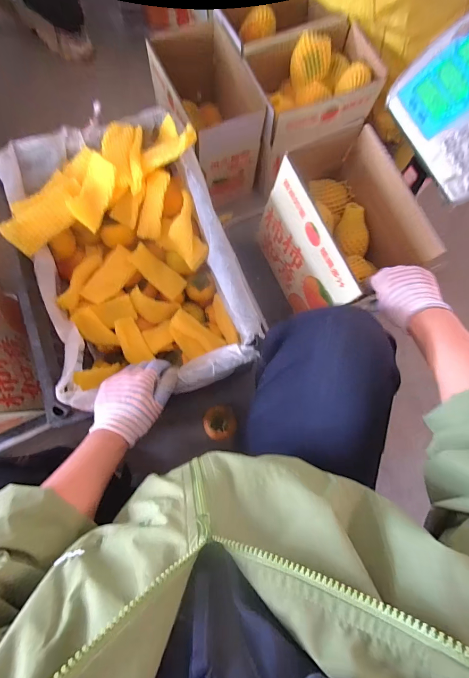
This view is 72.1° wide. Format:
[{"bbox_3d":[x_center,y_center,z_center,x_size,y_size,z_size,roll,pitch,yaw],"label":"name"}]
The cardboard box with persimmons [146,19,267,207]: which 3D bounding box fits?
[{"bbox_3d":[-0.075,-0.559,0.779,0.186,0.214,0.357,-19,80,-5],"label":"cardboard box with persimmons"}]

